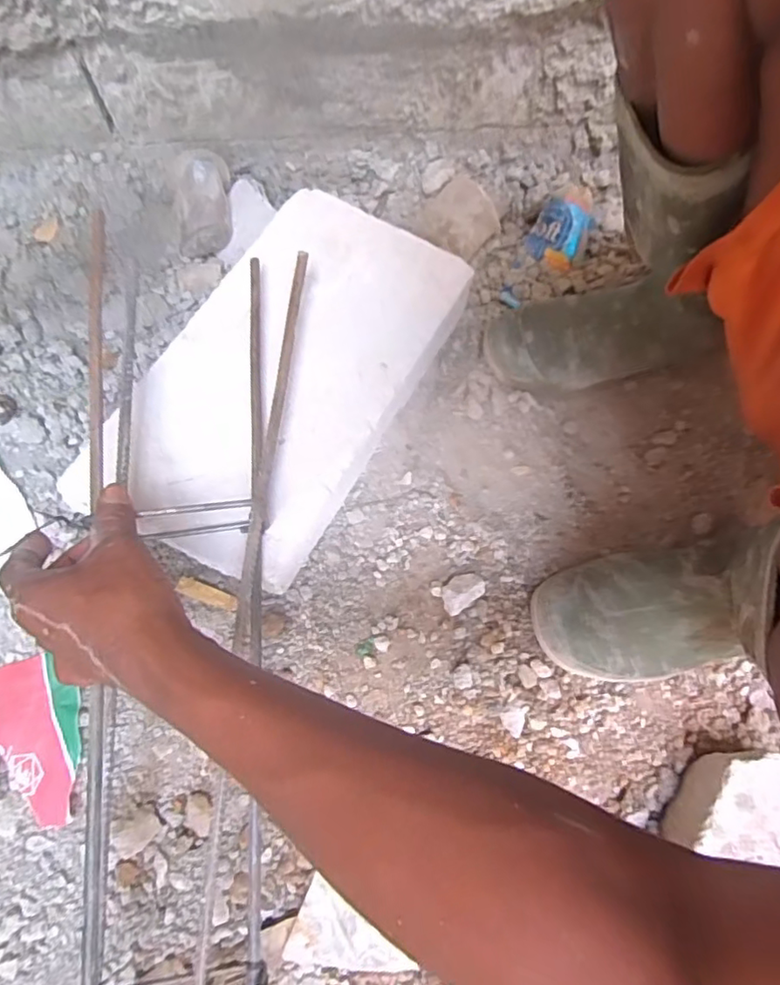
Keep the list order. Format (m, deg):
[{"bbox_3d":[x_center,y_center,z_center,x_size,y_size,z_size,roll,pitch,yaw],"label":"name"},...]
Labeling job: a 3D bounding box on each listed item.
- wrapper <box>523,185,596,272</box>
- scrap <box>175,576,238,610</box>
[{"bbox_3d":[0.196,-0.302,0.651,0.062,0.030,0.093,33,76,8],"label":"wrapper"},{"bbox_3d":[-0.164,0.091,0.525,0.059,0.005,0.015,19,75,4],"label":"scrap"}]

